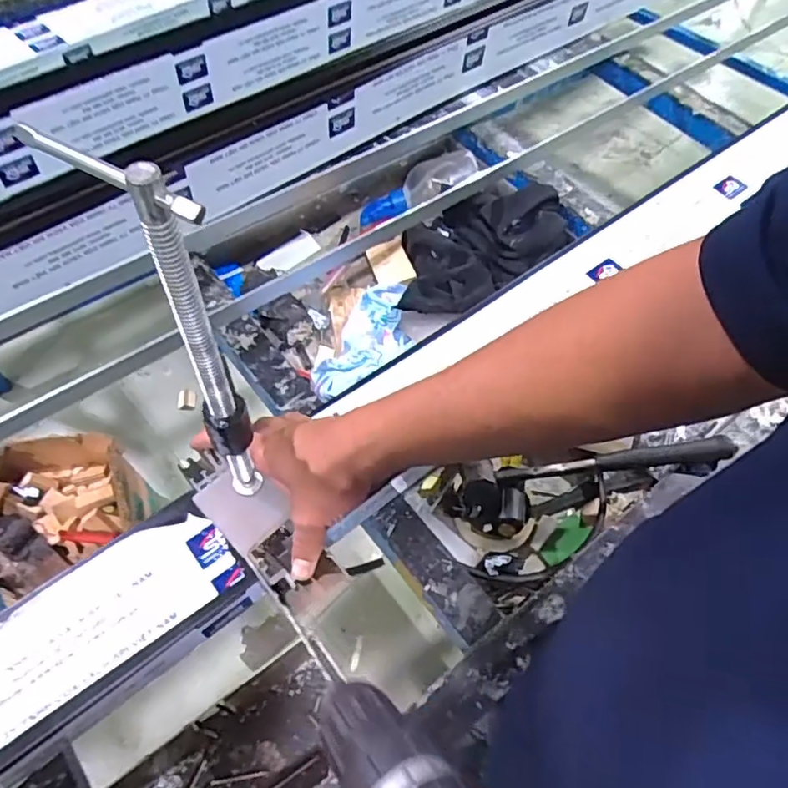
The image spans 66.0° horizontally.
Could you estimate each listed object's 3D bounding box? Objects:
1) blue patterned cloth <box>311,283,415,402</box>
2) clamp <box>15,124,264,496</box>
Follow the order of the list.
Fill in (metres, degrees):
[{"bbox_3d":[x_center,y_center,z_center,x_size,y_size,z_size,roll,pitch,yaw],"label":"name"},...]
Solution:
[{"bbox_3d":[-0.030,-0.069,0.753,0.095,0.047,0.204,23,59,10],"label":"blue patterned cloth"},{"bbox_3d":[-0.116,-0.012,0.356,0.089,0.285,0.021,24,58,16],"label":"clamp"}]

